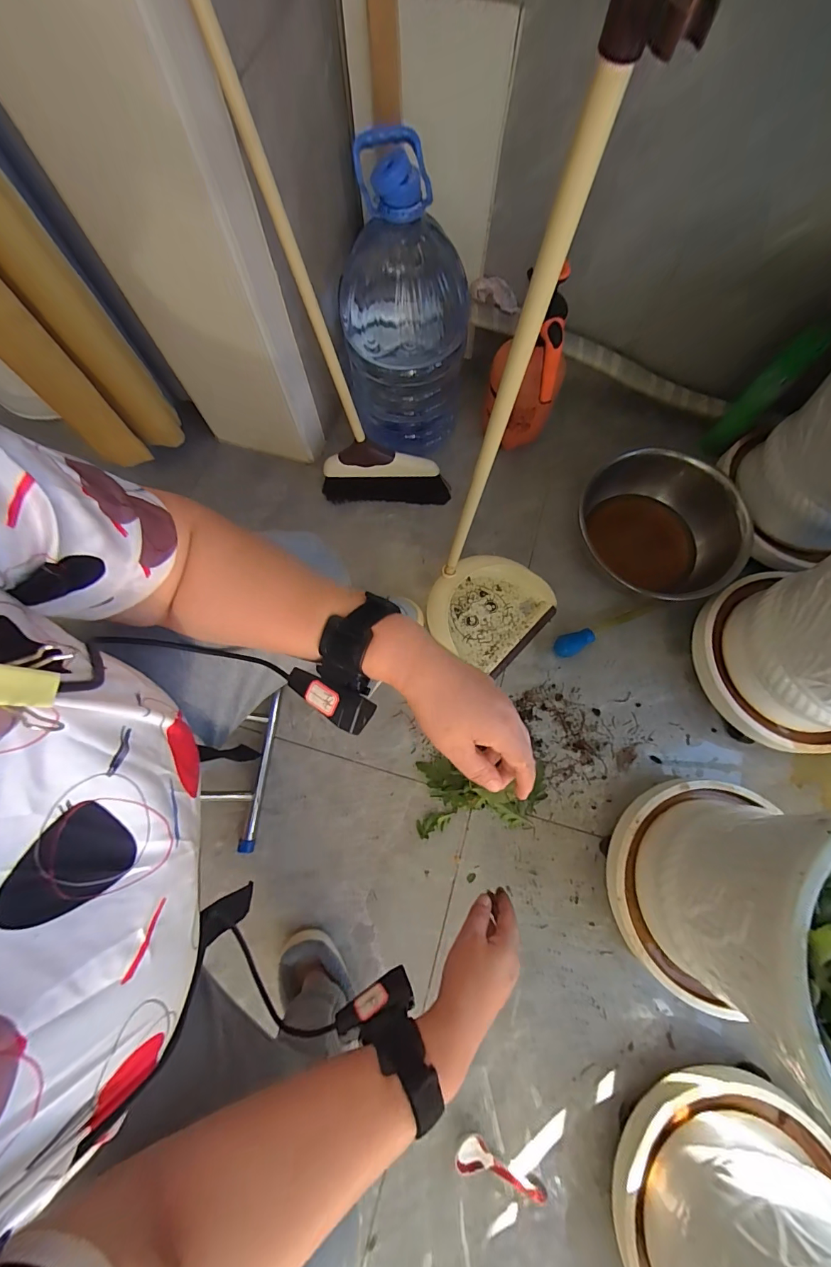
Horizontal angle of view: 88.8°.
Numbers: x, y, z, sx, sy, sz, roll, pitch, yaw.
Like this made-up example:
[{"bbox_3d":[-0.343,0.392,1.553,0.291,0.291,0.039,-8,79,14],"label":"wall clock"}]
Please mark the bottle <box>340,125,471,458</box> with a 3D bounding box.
[{"bbox_3d":[-0.030,-0.628,0.812,0.243,0.456,0.284,3,75,1],"label":"bottle"}]

